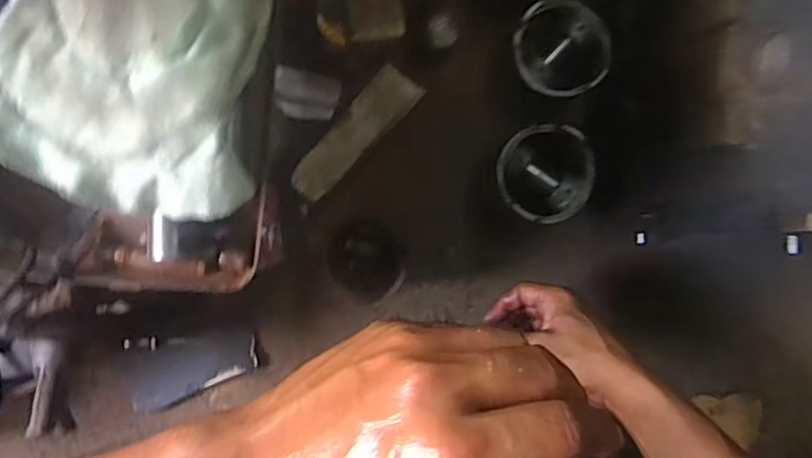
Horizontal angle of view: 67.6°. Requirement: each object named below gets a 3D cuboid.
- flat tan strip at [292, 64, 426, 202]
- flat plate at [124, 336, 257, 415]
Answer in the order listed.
[{"bbox_3d":[-0.055,-0.099,0.635,0.046,0.013,0.162,44,86,-4],"label":"flat tan strip"},{"bbox_3d":[-0.218,0.143,0.621,0.127,0.009,0.057,-16,91,-6],"label":"flat plate"}]

